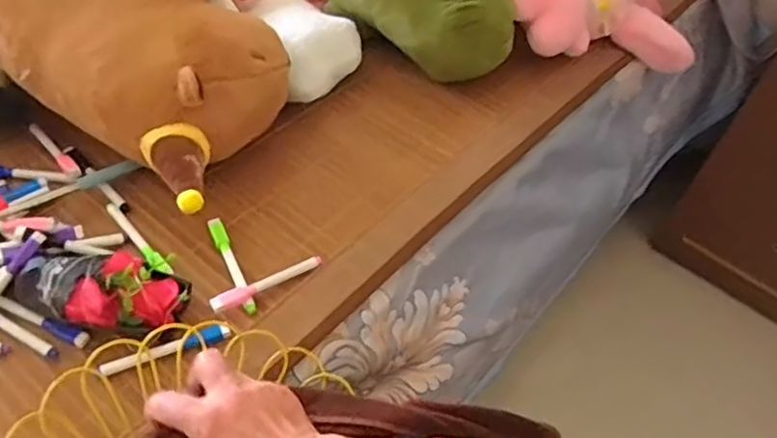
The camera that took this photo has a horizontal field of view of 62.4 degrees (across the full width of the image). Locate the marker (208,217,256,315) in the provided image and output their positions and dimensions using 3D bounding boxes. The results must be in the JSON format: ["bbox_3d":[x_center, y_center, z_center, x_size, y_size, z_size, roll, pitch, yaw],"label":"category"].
[{"bbox_3d":[-0.149,0.041,0.613,0.014,0.015,0.107,-19,56,-22],"label":"marker"}]

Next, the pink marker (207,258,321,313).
[{"bbox_3d":[-0.111,0.059,0.599,0.111,0.020,0.015,-24,58,-25],"label":"pink marker"}]

